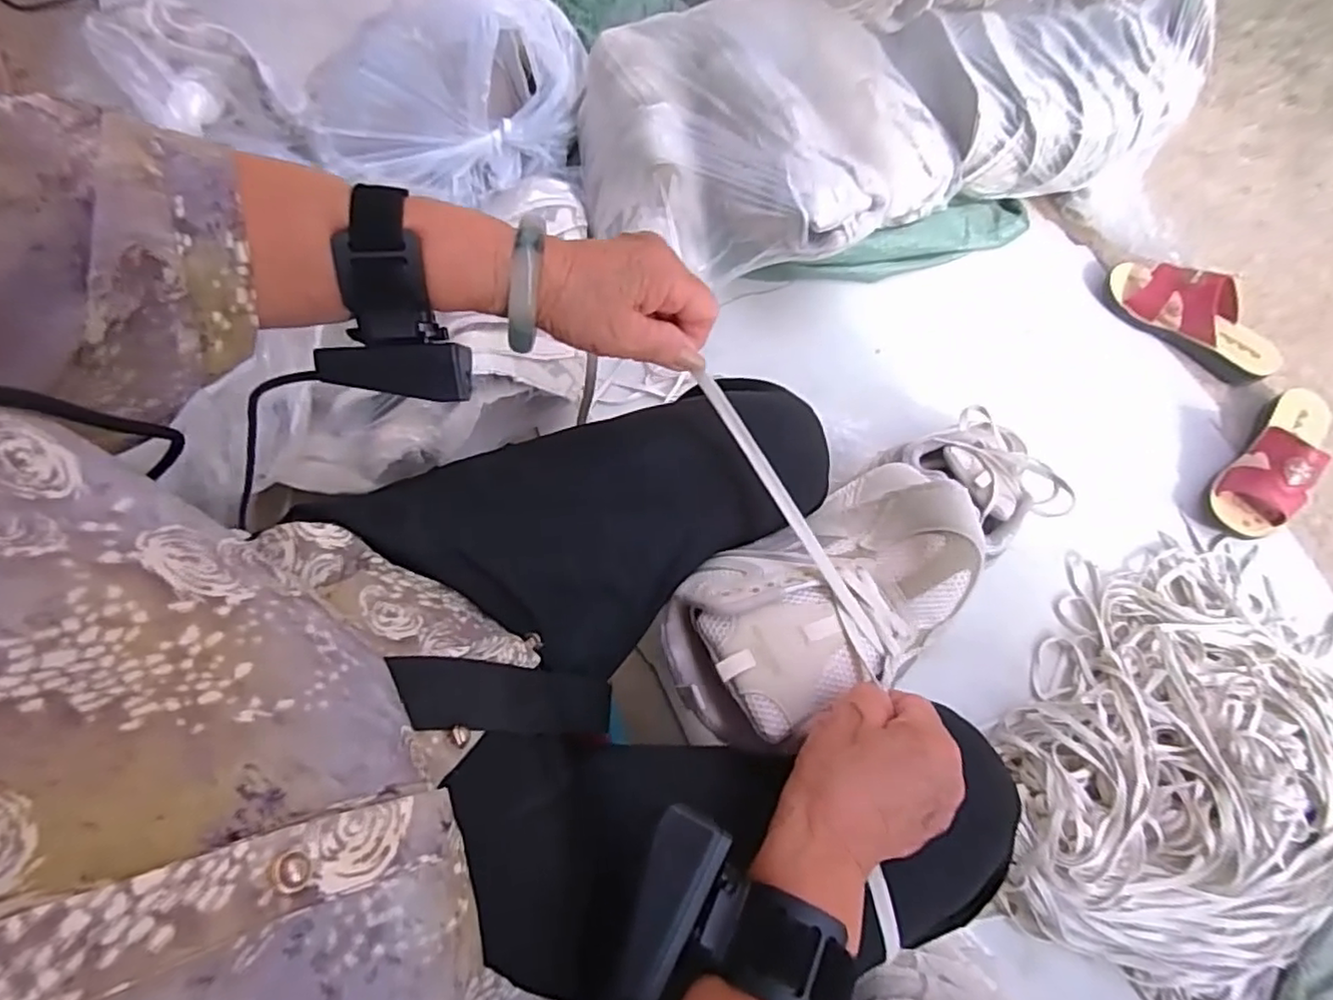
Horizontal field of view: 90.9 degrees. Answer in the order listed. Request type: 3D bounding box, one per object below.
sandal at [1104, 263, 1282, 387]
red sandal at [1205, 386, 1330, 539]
[{"bbox_3d":[0.697,-0.240,0.860,0.235,0.071,0.072,37,80,13],"label":"sandal"},{"bbox_3d":[0.755,-0.054,0.802,0.079,0.070,0.229,38,80,13],"label":"red sandal"}]

